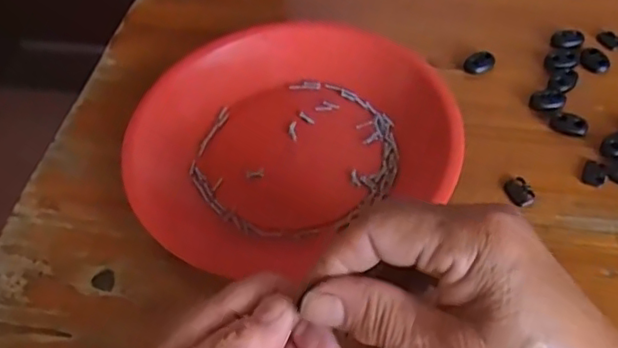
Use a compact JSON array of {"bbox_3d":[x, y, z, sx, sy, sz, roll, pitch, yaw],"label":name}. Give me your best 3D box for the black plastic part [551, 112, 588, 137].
[{"bbox_3d":[0.160,-0.031,0.373,0.022,0.007,0.011,27,61,23],"label":"black plastic part"}]

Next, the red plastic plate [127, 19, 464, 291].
[{"bbox_3d":[-0.014,-0.024,0.373,0.185,0.030,0.173,-3,54,4],"label":"red plastic plate"}]

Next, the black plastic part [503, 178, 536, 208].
[{"bbox_3d":[0.122,0.010,0.350,0.013,0.005,0.019,-21,55,-10],"label":"black plastic part"}]

